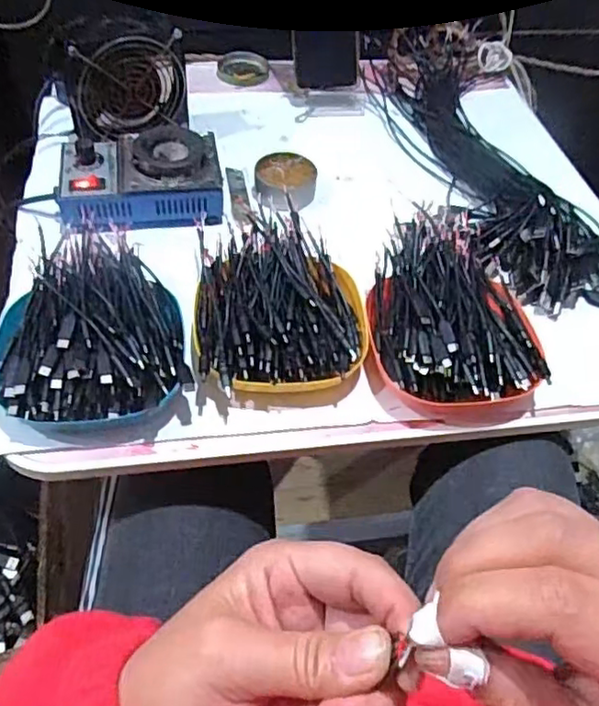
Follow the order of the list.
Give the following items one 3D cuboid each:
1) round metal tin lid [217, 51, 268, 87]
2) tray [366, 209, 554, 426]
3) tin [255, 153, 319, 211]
[{"bbox_3d":[-0.073,-0.373,0.822,0.064,0.010,0.078,1,52,-5],"label":"round metal tin lid"},{"bbox_3d":[0.127,-0.033,0.526,0.136,0.063,0.182,6,52,-1],"label":"tray"},{"bbox_3d":[-0.014,-0.180,0.658,0.062,0.025,0.070,6,52,-1],"label":"tin"}]

